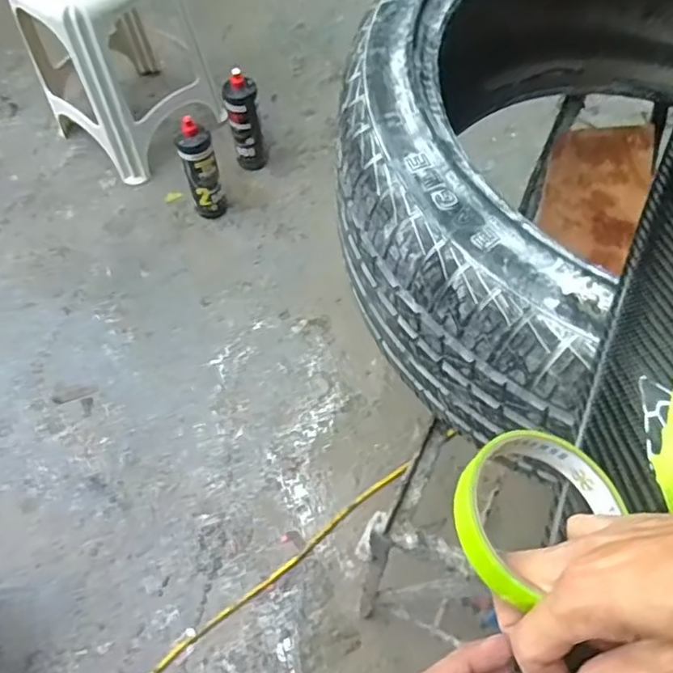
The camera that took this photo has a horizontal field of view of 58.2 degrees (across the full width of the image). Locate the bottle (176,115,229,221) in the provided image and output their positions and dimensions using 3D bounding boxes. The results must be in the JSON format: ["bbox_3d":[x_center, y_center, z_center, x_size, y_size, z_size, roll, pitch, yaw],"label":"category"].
[{"bbox_3d":[-0.316,-0.388,1.443,0.084,0.263,0.080,-13,60,-6],"label":"bottle"}]

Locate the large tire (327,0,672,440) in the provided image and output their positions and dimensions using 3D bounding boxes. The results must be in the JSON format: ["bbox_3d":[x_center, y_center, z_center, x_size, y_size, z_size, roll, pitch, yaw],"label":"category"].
[{"bbox_3d":[0.348,-0.172,0.612,0.617,0.224,0.676,28,64,17],"label":"large tire"}]

